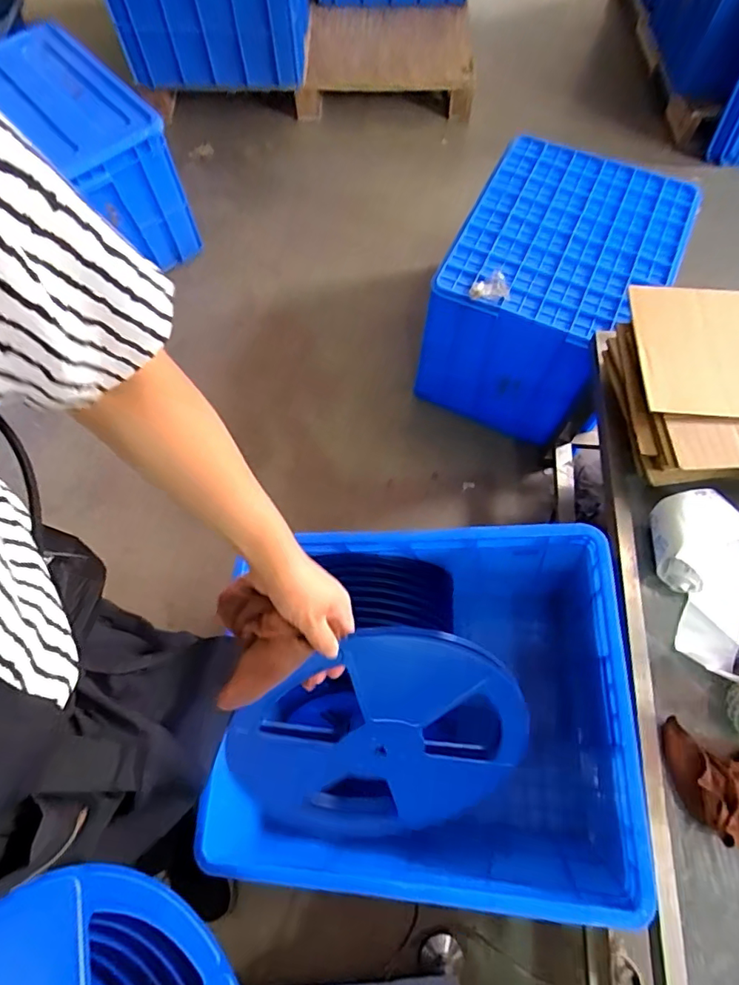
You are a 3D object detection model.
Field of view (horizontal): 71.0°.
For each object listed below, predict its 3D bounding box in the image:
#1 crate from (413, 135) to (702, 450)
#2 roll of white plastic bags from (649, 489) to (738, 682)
[{"bbox_3d":[0.431,-0.478,1.284,0.449,0.375,0.540,28,71,12],"label":"crate"},{"bbox_3d":[0.504,0.131,0.758,0.150,0.074,0.258,-1,68,1],"label":"roll of white plastic bags"}]

